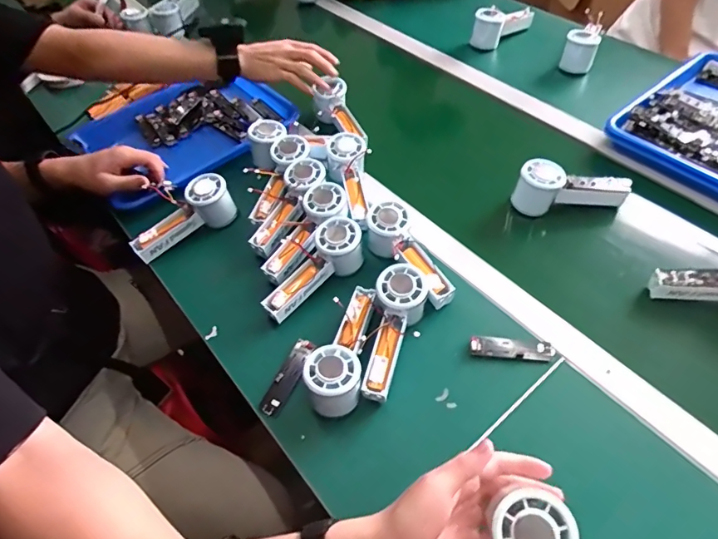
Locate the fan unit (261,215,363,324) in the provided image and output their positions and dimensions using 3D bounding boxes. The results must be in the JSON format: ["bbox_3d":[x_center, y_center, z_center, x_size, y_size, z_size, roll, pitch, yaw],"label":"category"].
[{"bbox_3d":[-0.056,0.002,0.599,0.153,0.060,0.056,-46,61,-9],"label":"fan unit"}]

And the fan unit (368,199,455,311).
[{"bbox_3d":[0.059,-0.020,0.587,0.055,0.053,0.144,-25,54,-15],"label":"fan unit"}]

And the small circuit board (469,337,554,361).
[{"bbox_3d":[0.173,0.089,0.535,0.091,0.009,0.020,3,52,6],"label":"small circuit board"}]

